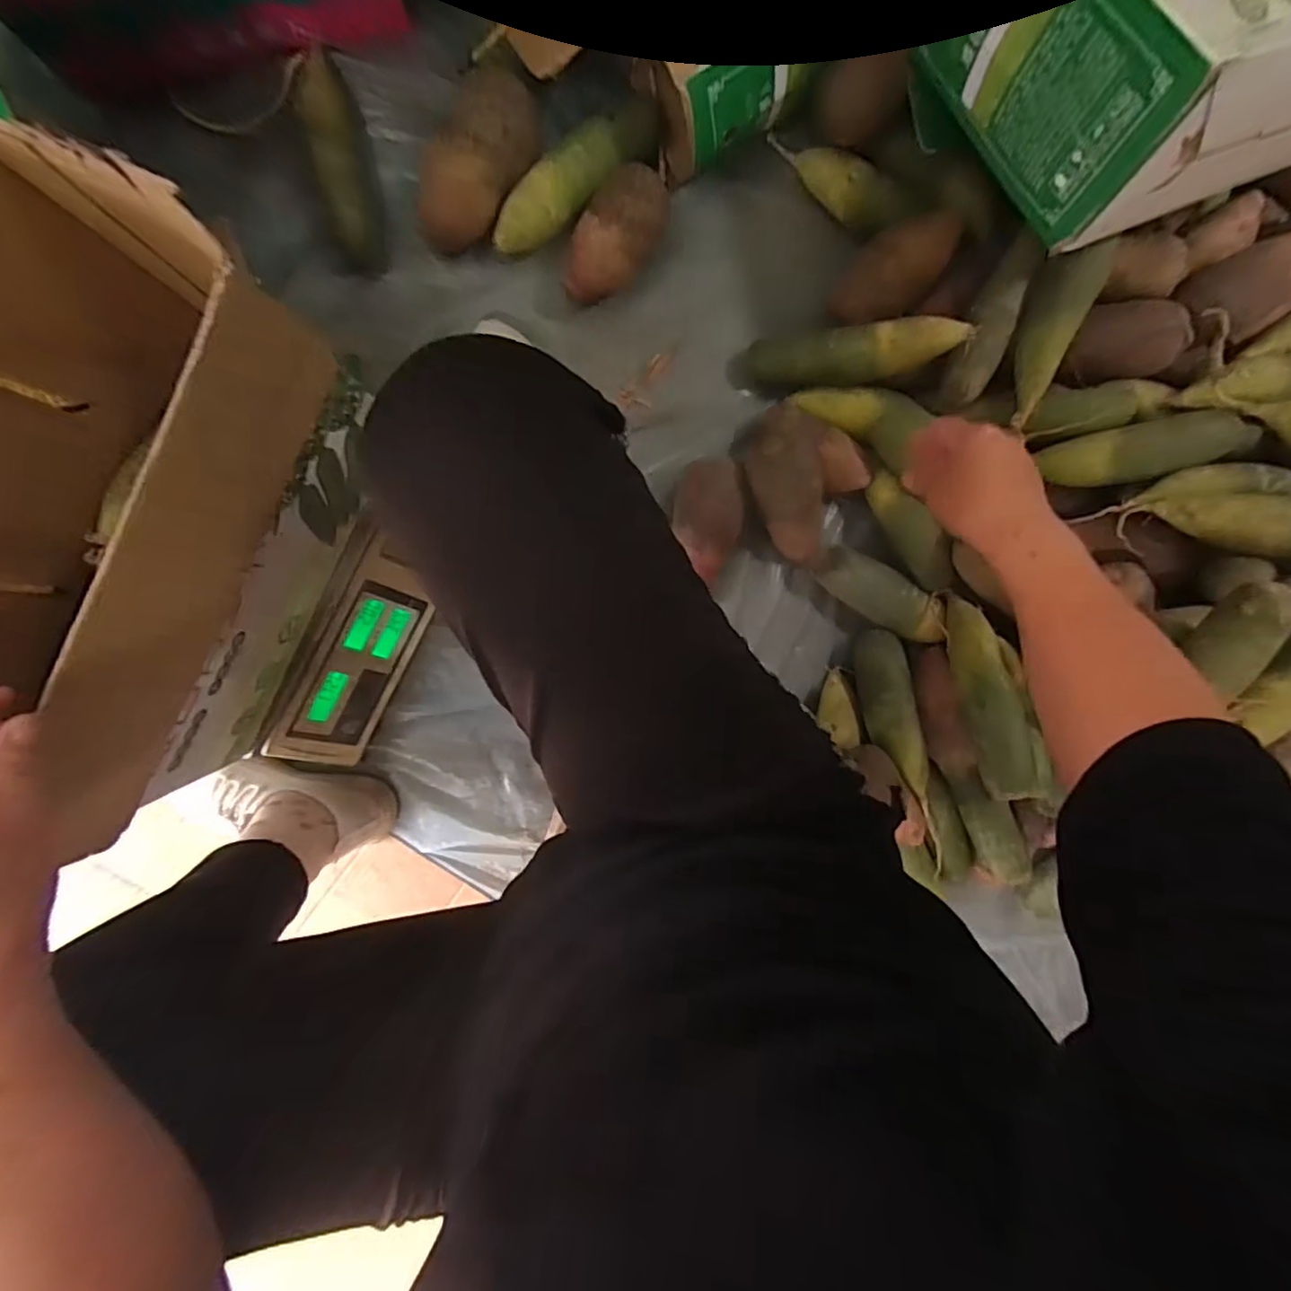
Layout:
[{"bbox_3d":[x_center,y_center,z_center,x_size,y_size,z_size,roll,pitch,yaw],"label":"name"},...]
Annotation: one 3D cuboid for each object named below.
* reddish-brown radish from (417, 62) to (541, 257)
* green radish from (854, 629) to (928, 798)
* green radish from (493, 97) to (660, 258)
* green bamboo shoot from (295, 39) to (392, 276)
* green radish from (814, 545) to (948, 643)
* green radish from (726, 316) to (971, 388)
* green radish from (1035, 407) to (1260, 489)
[{"bbox_3d":[-0.167,-0.473,0.580,0.074,0.068,0.164,36,106,-8],"label":"reddish-brown radish"},{"bbox_3d":[0.278,0.075,0.671,0.060,0.051,0.182,-13,84,-4],"label":"green radish"},{"bbox_3d":[-0.079,-0.476,0.605,0.192,0.052,0.057,-37,98,-1],"label":"green radish"},{"bbox_3d":[-0.299,-0.478,0.572,0.050,0.040,0.198,-11,97,-4],"label":"green bamboo shoot"},{"bbox_3d":[0.268,-0.056,0.661,0.153,0.046,0.056,33,92,7],"label":"green radish"},{"bbox_3d":[0.218,-0.308,0.624,0.224,0.053,0.055,5,97,28],"label":"green radish"},{"bbox_3d":[0.525,-0.204,0.601,0.208,0.065,0.058,-13,97,-4],"label":"green radish"}]

